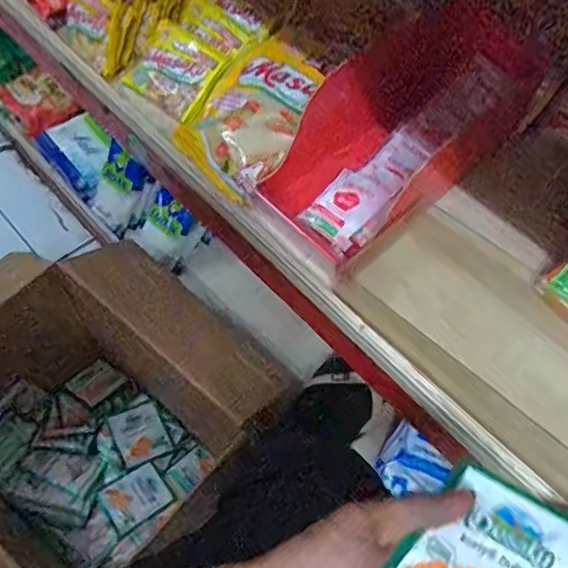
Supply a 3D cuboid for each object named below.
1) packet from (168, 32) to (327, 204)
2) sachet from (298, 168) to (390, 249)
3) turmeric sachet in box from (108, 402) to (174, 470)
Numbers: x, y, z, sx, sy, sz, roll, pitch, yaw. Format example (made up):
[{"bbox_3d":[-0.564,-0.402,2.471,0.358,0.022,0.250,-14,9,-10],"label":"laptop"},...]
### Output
[{"bbox_3d":[-0.024,-0.160,0.563,0.149,0.019,0.119,-44,66,-6],"label":"packet"},{"bbox_3d":[0.053,-0.068,0.524,0.068,0.009,0.053,-43,64,-16],"label":"sachet"},{"bbox_3d":[-0.209,0.219,0.866,0.069,0.005,0.082,-23,64,-16],"label":"turmeric sachet in box"}]

